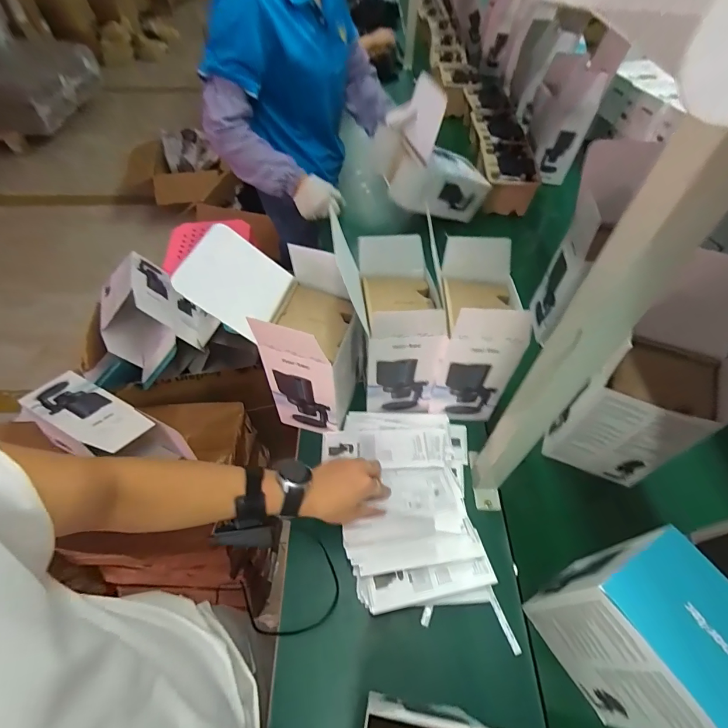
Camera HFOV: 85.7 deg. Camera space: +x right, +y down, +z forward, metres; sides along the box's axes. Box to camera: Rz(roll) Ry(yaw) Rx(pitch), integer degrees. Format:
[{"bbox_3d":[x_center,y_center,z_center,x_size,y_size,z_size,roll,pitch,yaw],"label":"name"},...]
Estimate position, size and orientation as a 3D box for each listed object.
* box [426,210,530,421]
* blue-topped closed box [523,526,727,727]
[{"bbox_3d":[0.182,-0.049,0.667,0.122,0.273,0.159,5,55,1],"label":"box"},{"bbox_3d":[0.312,0.308,0.446,0.111,0.220,0.147,-24,59,-18],"label":"blue-topped closed box"}]

